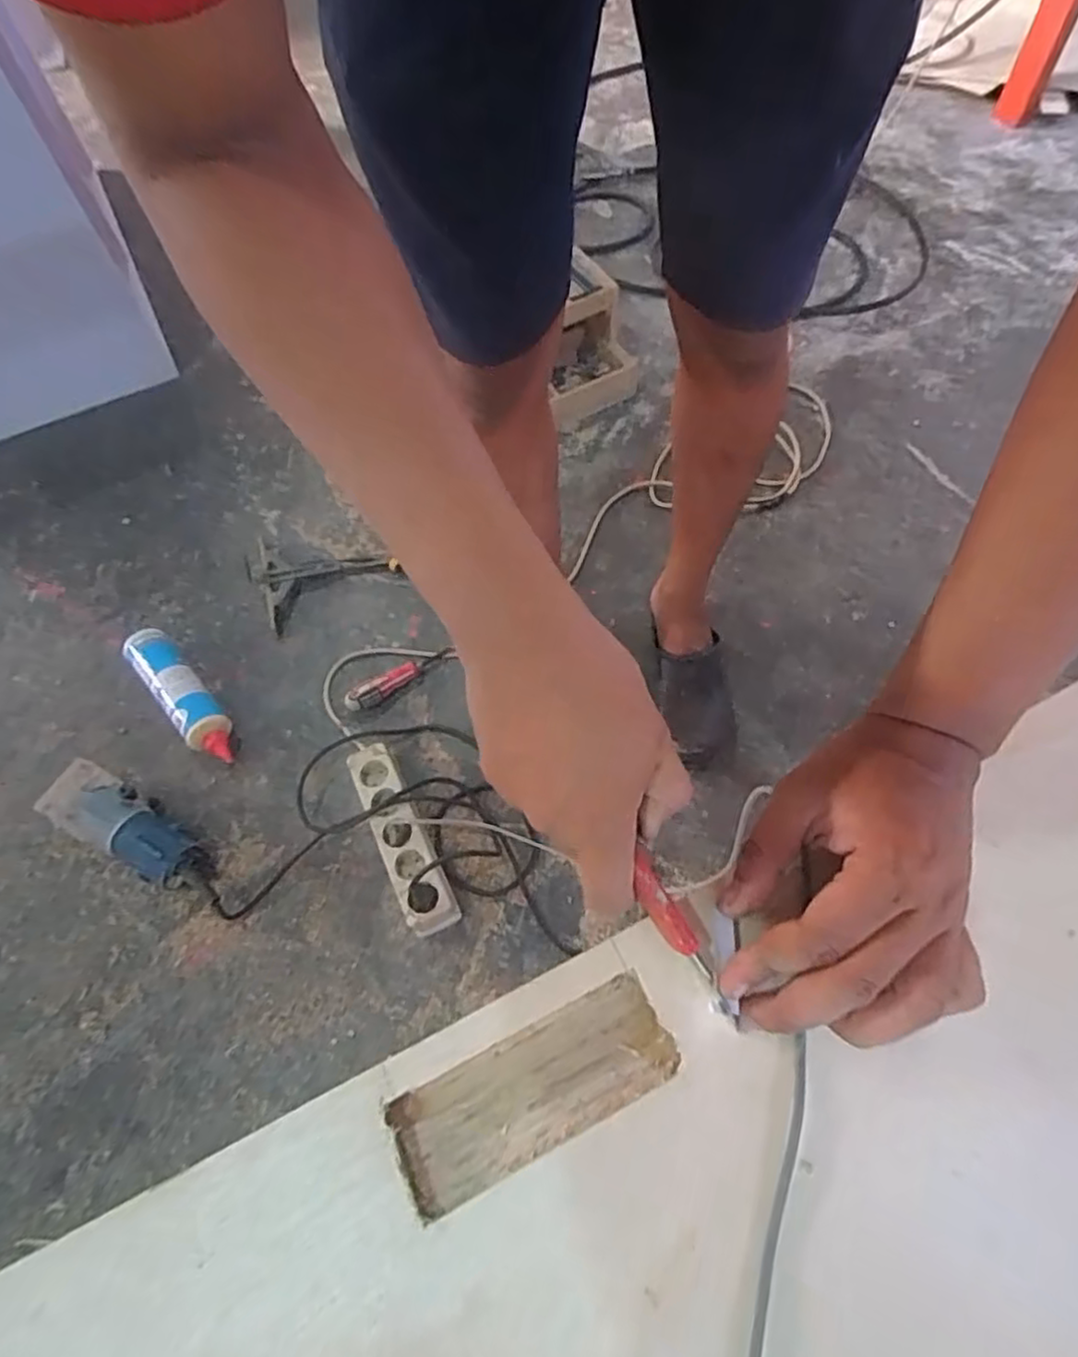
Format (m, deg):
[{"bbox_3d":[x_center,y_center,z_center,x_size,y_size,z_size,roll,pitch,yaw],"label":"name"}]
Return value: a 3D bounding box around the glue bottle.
[{"bbox_3d":[-0.536,0.023,1.040,0.063,0.067,0.273,-38,66,-16],"label":"glue bottle"}]

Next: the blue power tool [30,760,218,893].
[{"bbox_3d":[-0.536,0.200,0.916,0.234,0.096,0.088,24,65,15],"label":"blue power tool"}]

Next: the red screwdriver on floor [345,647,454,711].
[{"bbox_3d":[-0.208,-0.005,1.038,0.177,0.023,0.033,-32,64,-29],"label":"red screwdriver on floor"}]

